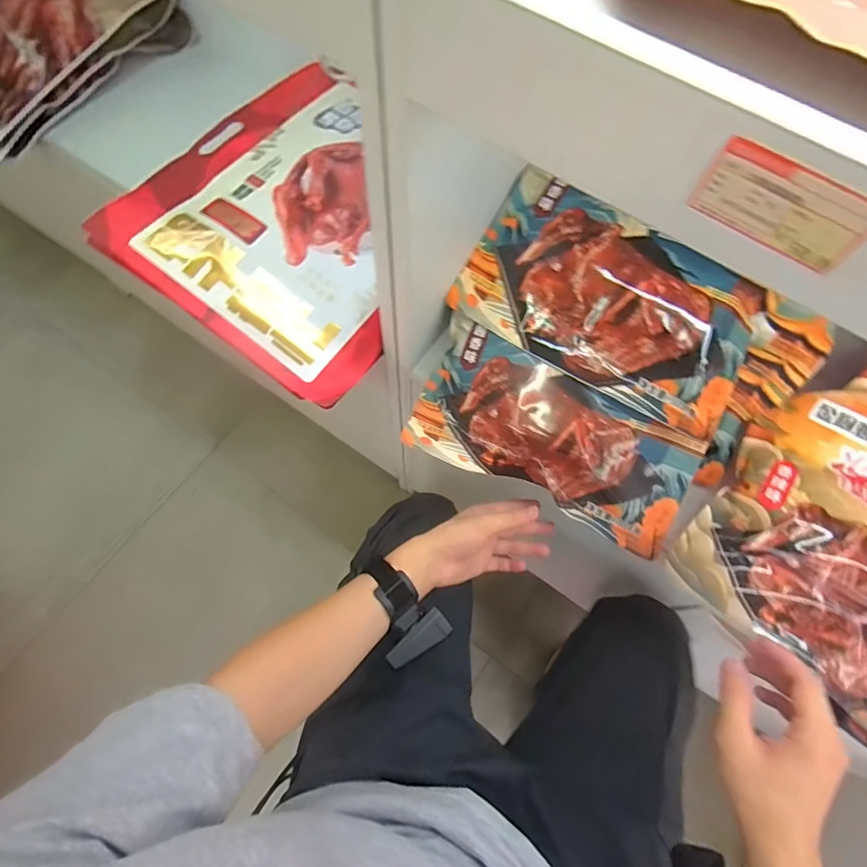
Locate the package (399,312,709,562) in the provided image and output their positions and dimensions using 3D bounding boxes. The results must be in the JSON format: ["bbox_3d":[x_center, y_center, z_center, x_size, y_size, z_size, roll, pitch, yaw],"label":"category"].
[{"bbox_3d":[0.128,0.003,0.534,0.303,0.041,0.142,27,101,10],"label":"package"}]

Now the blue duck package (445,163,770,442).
[{"bbox_3d":[0.180,-0.138,0.508,0.303,0.032,0.163,34,106,15],"label":"blue duck package"}]

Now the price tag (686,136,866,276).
[{"bbox_3d":[0.155,-0.100,0.217,0.071,0.036,0.004,32,71,10],"label":"price tag"}]

